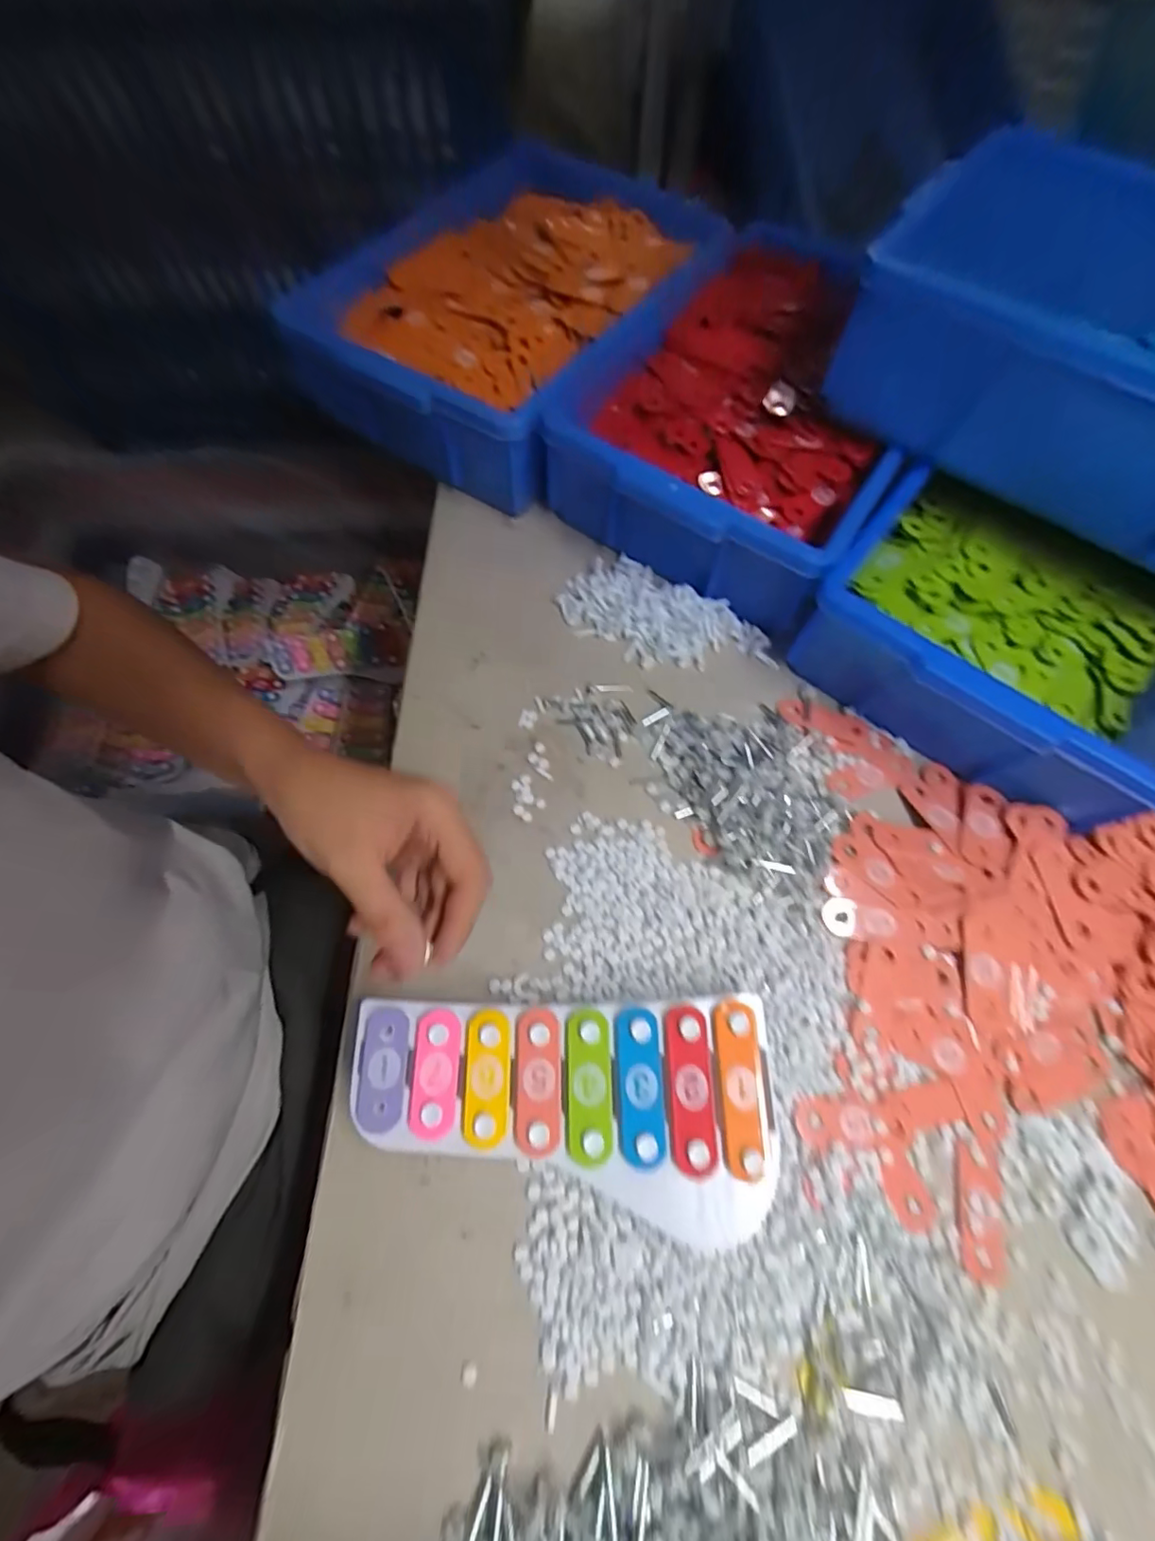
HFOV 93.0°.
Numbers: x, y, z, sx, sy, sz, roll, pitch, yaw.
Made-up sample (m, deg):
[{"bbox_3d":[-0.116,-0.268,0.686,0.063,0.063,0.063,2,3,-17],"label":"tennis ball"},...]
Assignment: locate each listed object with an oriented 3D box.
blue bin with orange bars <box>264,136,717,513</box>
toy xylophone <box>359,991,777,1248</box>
[{"bbox_3d":[-0.063,-0.425,0.520,0.265,0.107,0.355,30,70,10],"label":"blue bin with orange bars"},{"bbox_3d":[-0.008,0.185,0.300,0.222,0.039,0.108,0,67,-2],"label":"toy xylophone"}]

